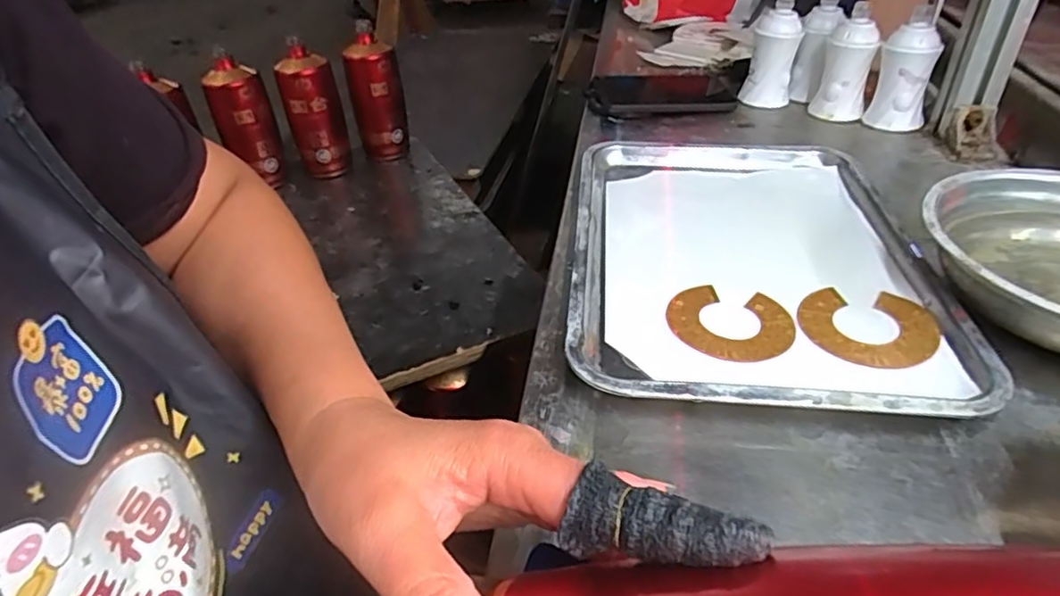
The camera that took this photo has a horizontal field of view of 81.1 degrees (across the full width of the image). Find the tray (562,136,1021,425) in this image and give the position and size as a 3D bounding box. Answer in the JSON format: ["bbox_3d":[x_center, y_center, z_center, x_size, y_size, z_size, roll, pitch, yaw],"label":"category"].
[{"bbox_3d":[0.165,-0.038,0.486,0.254,0.037,0.339,0,36,8],"label":"tray"}]

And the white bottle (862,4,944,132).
[{"bbox_3d":[0.403,-0.240,0.669,0.057,0.117,0.055,19,42,31],"label":"white bottle"}]

